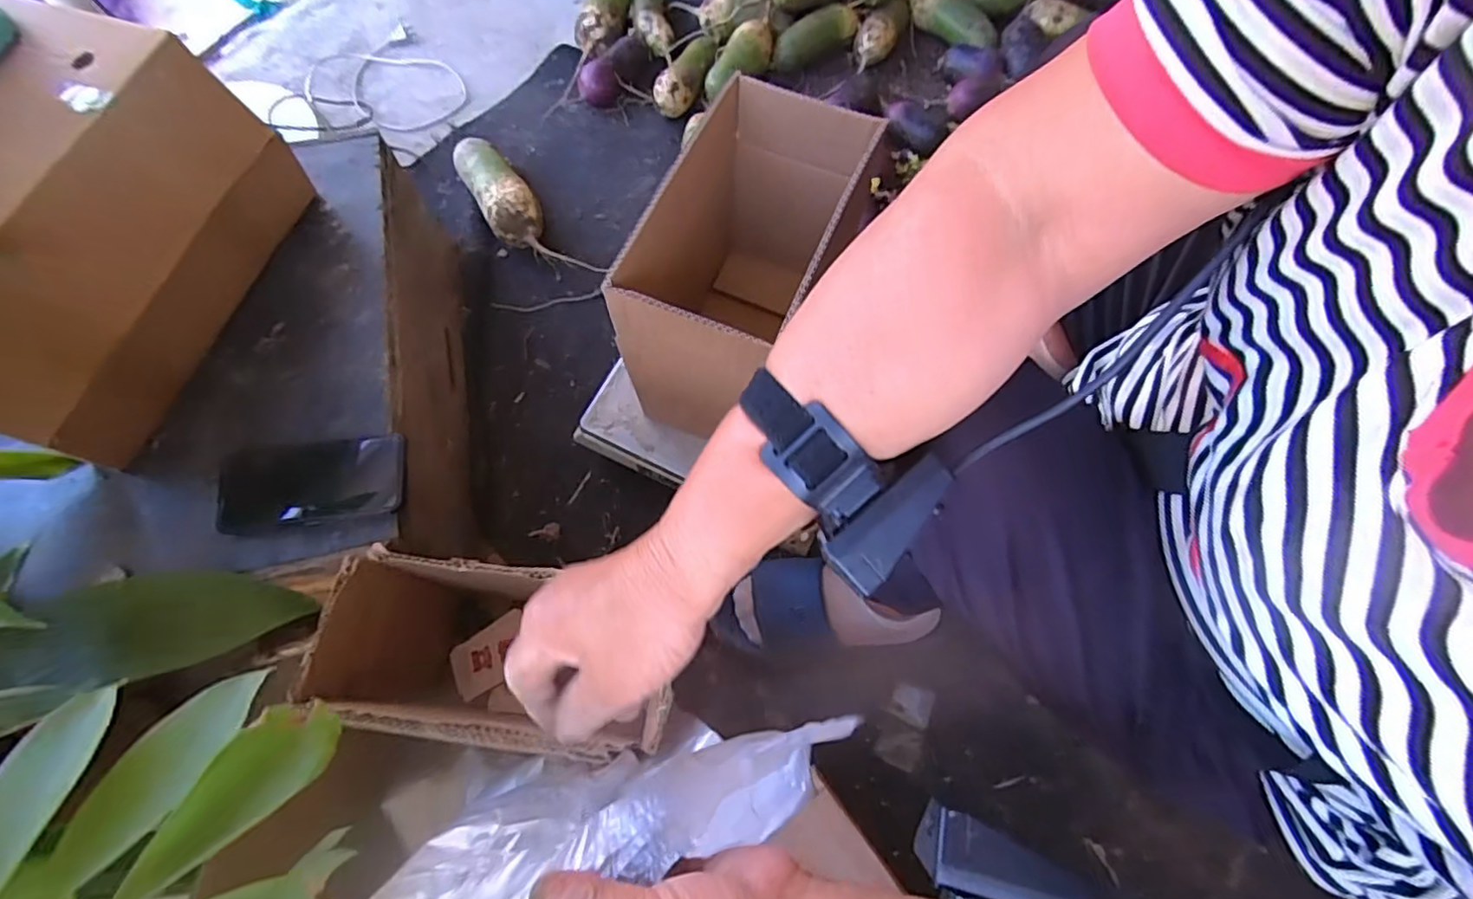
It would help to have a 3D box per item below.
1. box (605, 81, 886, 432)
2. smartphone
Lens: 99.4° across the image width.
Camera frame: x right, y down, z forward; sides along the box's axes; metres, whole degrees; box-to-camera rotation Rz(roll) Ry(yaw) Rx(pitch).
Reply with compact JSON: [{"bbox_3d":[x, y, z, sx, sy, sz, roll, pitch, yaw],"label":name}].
[{"bbox_3d":[0.012,-0.172,0.641,0.154,0.271,0.273,23,71,9],"label":"box"},{"bbox_3d":[-0.405,0.032,0.596,0.172,0.013,0.080,-9,69,-3],"label":"smartphone"}]

